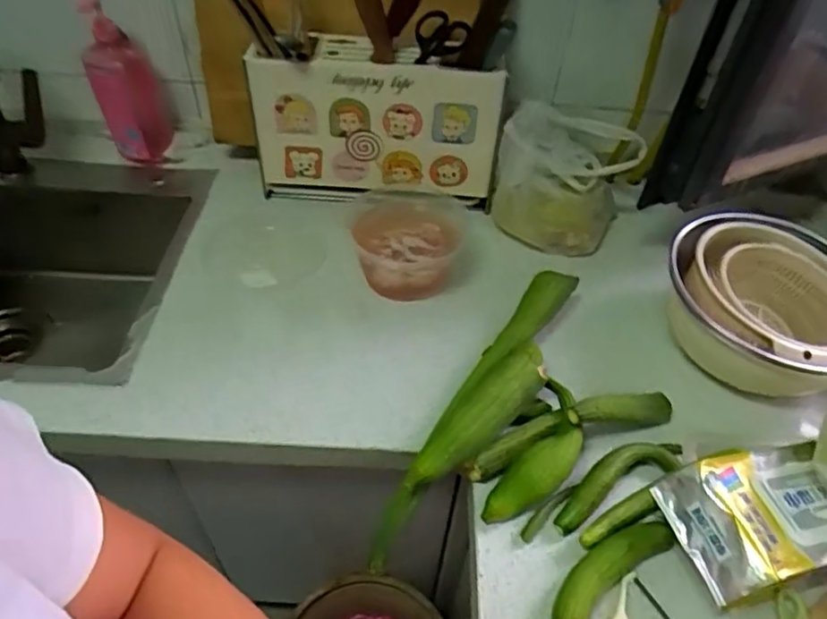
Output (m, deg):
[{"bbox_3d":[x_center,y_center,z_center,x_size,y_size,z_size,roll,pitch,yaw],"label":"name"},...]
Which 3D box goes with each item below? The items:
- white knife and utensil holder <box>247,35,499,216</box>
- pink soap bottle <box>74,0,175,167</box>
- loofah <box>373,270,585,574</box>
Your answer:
[{"bbox_3d":[-0.058,-0.263,0.903,0.353,0.222,0.065,1,48,-2],"label":"white knife and utensil holder"},{"bbox_3d":[-0.443,-0.347,0.941,0.099,0.281,0.085,-19,51,-19],"label":"pink soap bottle"},{"bbox_3d":[0.047,0.138,0.640,0.059,0.072,0.275,35,55,25],"label":"loofah"}]

